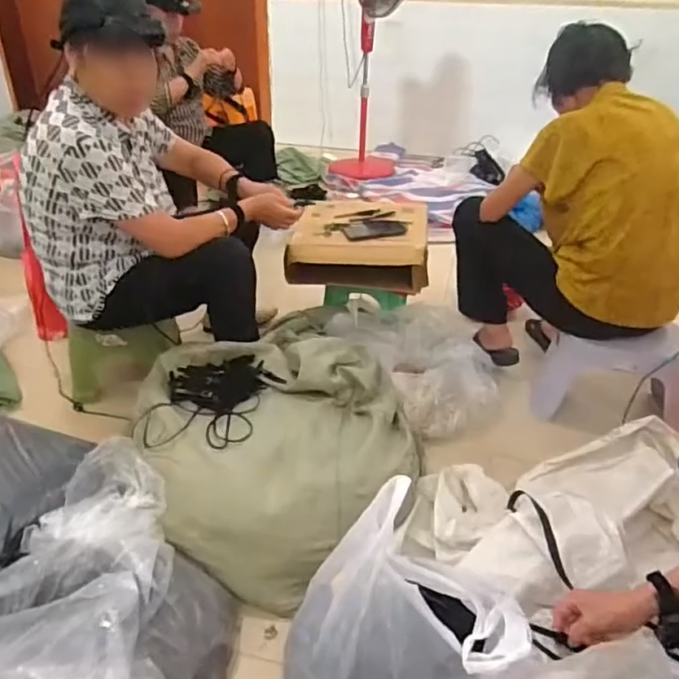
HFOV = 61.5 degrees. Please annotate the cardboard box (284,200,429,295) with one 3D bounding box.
[{"bbox_3d":[0.060,-0.281,1.681,0.384,0.155,0.395,4,32,4],"label":"cardboard box"}]

